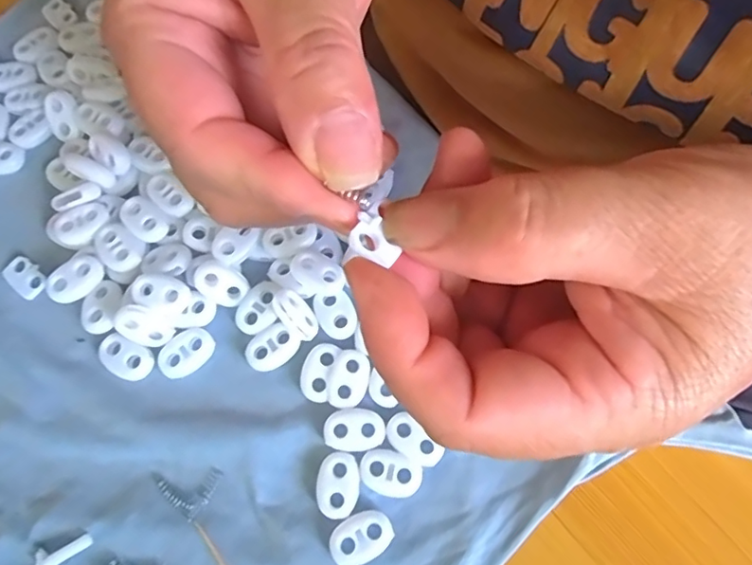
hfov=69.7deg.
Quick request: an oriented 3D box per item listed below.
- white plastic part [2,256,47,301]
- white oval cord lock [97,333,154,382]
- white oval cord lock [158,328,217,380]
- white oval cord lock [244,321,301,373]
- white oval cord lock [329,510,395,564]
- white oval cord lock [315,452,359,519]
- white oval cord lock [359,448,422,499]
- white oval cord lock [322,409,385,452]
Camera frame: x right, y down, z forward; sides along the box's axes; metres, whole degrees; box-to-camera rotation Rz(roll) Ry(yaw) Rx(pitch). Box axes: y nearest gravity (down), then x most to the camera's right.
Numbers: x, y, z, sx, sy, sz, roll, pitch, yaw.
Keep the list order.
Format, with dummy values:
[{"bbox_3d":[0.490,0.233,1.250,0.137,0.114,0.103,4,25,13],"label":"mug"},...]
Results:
[{"bbox_3d":[-0.147,-0.002,0.226,0.019,0.004,0.013,36,77,12],"label":"white plastic part"},{"bbox_3d":[-0.098,0.029,0.211,0.021,0.004,0.014,24,75,10],"label":"white oval cord lock"},{"bbox_3d":[-0.075,0.027,0.211,0.022,0.004,0.015,-37,74,-9],"label":"white oval cord lock"},{"bbox_3d":[-0.041,0.026,0.211,0.020,0.004,0.015,-38,75,-10],"label":"white oval cord lock"},{"bbox_3d":[-0.005,0.089,0.188,0.022,0.004,0.015,-23,73,-5],"label":"white oval cord lock"},{"bbox_3d":[-0.014,0.072,0.193,0.015,0.004,0.022,5,72,4],"label":"white oval cord lock"},{"bbox_3d":[0.005,0.068,0.194,0.022,0.004,0.015,16,73,7],"label":"white oval cord lock"},{"bbox_3d":[-0.008,0.054,0.198,0.022,0.004,0.015,-3,72,1],"label":"white oval cord lock"}]

